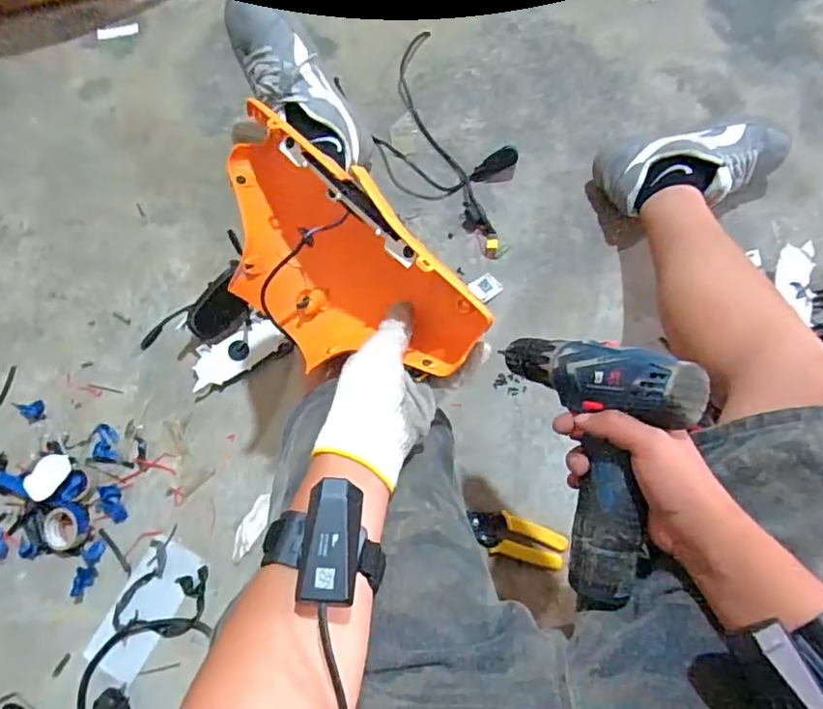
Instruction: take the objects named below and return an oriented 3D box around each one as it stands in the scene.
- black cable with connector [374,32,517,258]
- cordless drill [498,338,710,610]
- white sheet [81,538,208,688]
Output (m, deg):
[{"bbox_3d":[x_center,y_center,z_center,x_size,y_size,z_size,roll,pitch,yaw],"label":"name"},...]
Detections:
[{"bbox_3d":[0.047,-0.325,0.849,0.189,0.048,0.395,-31,79,-8],"label":"black cable with connector"},{"bbox_3d":[0.166,0.059,0.437,0.062,0.152,0.224,10,52,-35],"label":"cordless drill"},{"bbox_3d":[-0.333,0.316,0.686,0.072,0.010,0.161,28,78,6],"label":"white sheet"}]

